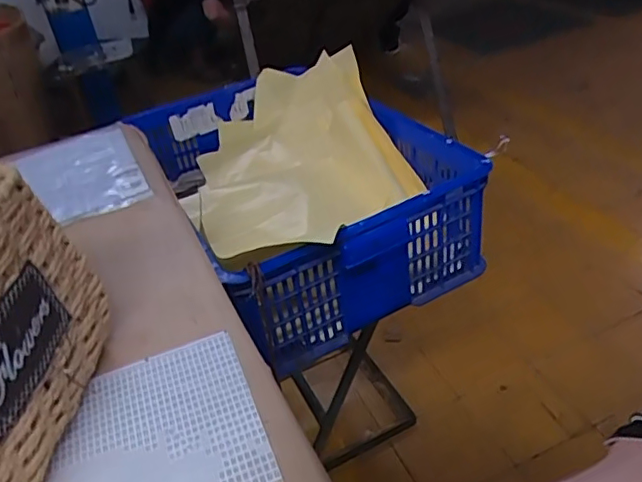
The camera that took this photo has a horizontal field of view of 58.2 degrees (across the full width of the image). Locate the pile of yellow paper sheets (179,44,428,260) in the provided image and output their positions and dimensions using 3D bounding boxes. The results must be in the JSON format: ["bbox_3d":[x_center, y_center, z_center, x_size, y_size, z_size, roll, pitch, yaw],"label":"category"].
[{"bbox_3d":[-0.075,-0.182,1.098,0.397,0.165,0.457,-15,36,-11],"label":"pile of yellow paper sheets"}]

